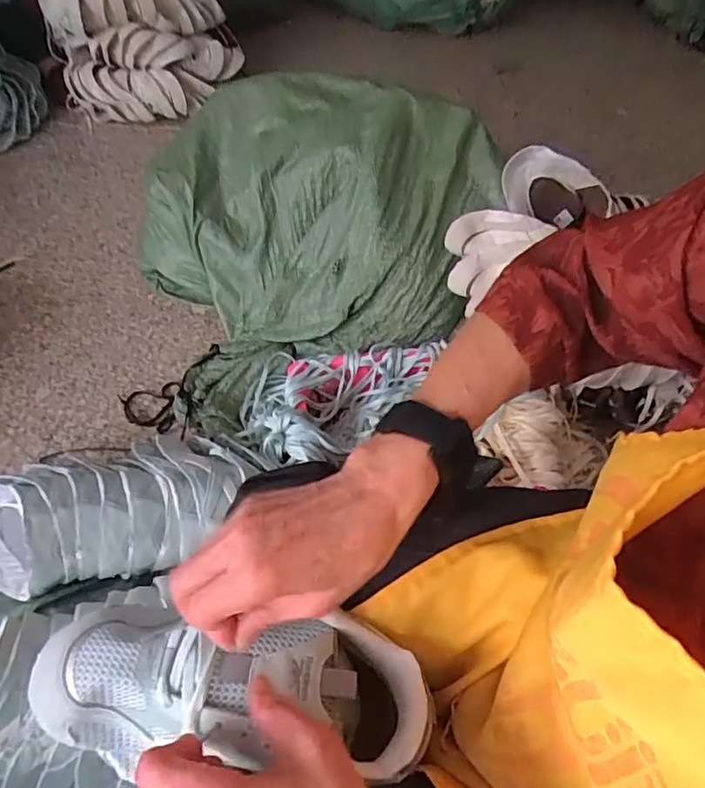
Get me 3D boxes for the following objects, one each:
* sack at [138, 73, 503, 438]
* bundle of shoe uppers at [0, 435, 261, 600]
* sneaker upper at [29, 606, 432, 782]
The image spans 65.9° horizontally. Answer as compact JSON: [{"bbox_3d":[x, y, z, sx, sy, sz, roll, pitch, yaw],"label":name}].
[{"bbox_3d":[-0.080,-0.250,0.915,0.533,0.417,0.464,-15,55,-15],"label":"sack"},{"bbox_3d":[-0.360,0.163,0.752,0.429,0.143,0.190,-2,52,-6],"label":"bundle of shoe uppers"},{"bbox_3d":[-0.079,0.187,0.352,0.243,0.064,0.088,5,52,-3],"label":"sneaker upper"}]

